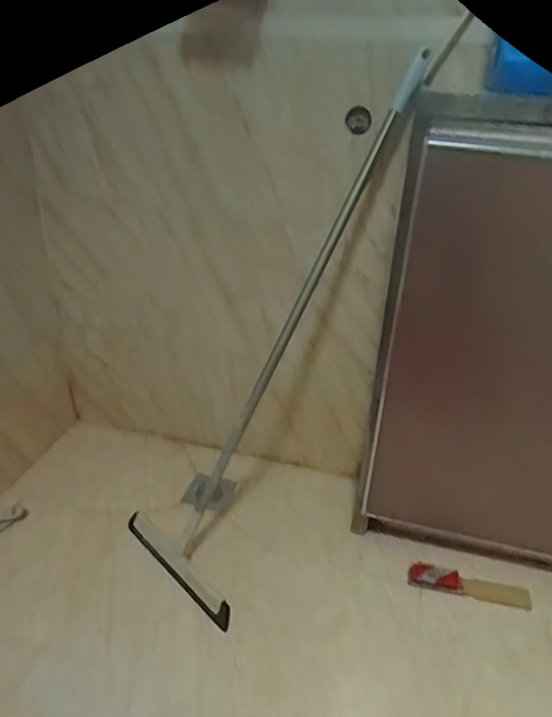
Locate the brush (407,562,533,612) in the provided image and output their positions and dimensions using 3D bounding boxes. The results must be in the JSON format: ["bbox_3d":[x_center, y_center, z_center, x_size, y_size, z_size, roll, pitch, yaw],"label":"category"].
[{"bbox_3d":[0.356,0.417,1.011,0.215,0.024,0.048,10,32,12],"label":"brush"}]

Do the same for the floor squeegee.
[{"bbox_3d":[0.019,-0.024,0.949,0.058,1.004,0.296,16,15,-41],"label":"floor squeegee"}]

